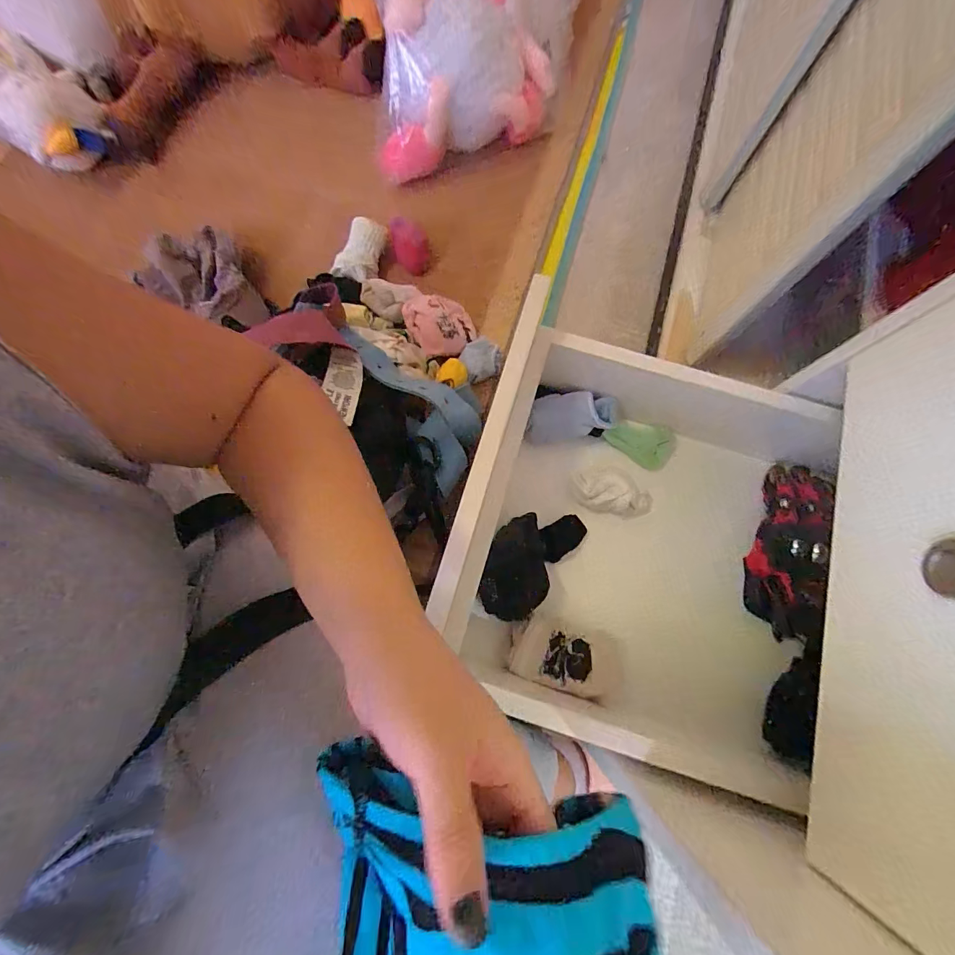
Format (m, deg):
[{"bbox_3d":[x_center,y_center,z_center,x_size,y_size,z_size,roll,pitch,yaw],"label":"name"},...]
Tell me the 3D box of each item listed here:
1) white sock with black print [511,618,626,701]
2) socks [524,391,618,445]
[{"bbox_3d":[0.103,0.193,0.442,0.116,0.043,0.062,15,76,2],"label":"white sock with black print"},{"bbox_3d":[0.115,-0.076,0.515,0.111,0.024,0.058,-8,109,2],"label":"socks"}]

